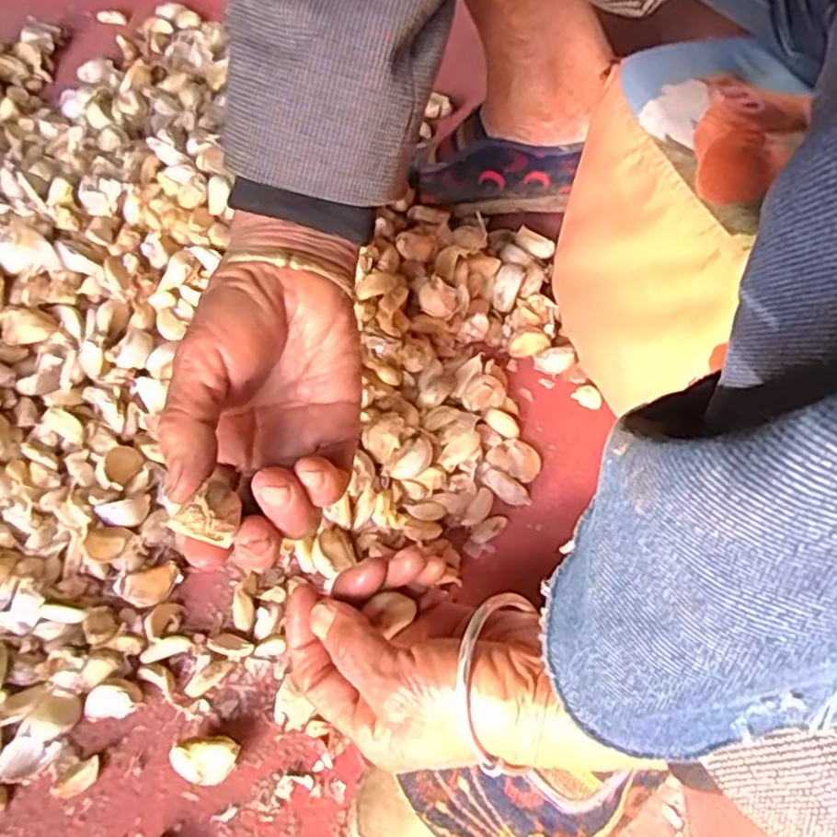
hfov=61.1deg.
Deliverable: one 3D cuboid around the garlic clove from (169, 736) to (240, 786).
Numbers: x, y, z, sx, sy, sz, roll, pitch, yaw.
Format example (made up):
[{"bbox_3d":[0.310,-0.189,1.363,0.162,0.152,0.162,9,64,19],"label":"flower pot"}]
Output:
[{"bbox_3d":[-0.100,0.162,0.334,0.031,0.019,0.018,-5,57,-3],"label":"garlic clove"}]

